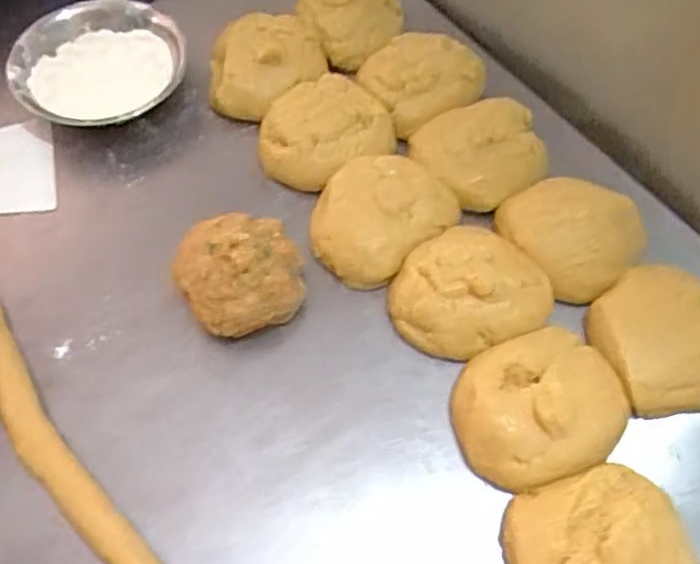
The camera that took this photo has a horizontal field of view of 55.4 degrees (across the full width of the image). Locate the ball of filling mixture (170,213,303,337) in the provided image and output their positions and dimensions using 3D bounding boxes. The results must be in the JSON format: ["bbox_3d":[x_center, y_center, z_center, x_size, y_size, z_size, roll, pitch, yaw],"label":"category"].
[{"bbox_3d":[-0.103,-0.005,0.634,0.105,0.077,0.103,1,61,-2],"label":"ball of filling mixture"}]

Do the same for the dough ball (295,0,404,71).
[{"bbox_3d":[0.003,-0.332,0.817,0.108,0.067,0.116,1,61,-2],"label":"dough ball"}]

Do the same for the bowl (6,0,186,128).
[{"bbox_3d":[-0.286,-0.250,0.770,0.188,0.044,0.170,-3,61,-4],"label":"bowl"}]

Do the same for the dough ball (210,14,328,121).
[{"bbox_3d":[-0.096,-0.254,0.780,0.128,0.042,0.127,1,61,-2],"label":"dough ball"}]

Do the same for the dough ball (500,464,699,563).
[{"bbox_3d":[0.200,0.222,0.529,0.141,0.059,0.129,1,61,-2],"label":"dough ball"}]

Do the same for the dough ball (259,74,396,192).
[{"bbox_3d":[-0.031,-0.167,0.736,0.142,0.043,0.122,-24,65,-15],"label":"dough ball"}]

